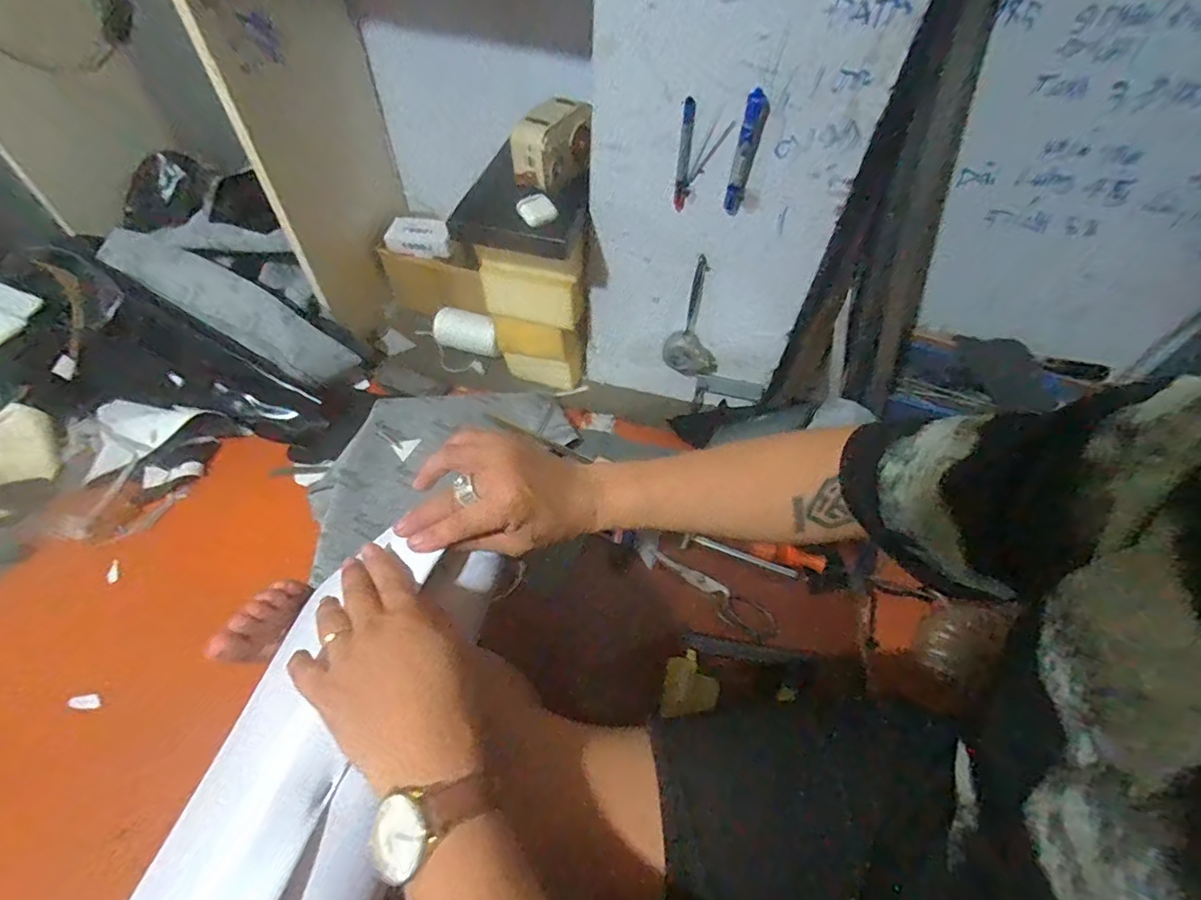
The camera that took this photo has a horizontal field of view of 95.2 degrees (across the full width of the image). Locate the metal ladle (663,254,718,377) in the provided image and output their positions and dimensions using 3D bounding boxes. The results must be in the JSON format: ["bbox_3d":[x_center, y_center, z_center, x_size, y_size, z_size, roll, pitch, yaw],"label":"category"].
[{"bbox_3d":[0.149,-0.185,0.845,0.088,0.206,0.044,19,55,11],"label":"metal ladle"}]

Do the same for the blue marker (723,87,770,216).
[{"bbox_3d":[0.171,-0.346,0.646,0.024,0.135,0.019,17,54,10],"label":"blue marker"}]

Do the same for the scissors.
[{"bbox_3d":[0.161,0.204,0.777,0.194,0.012,0.047,33,70,9],"label":"scissors"}]

